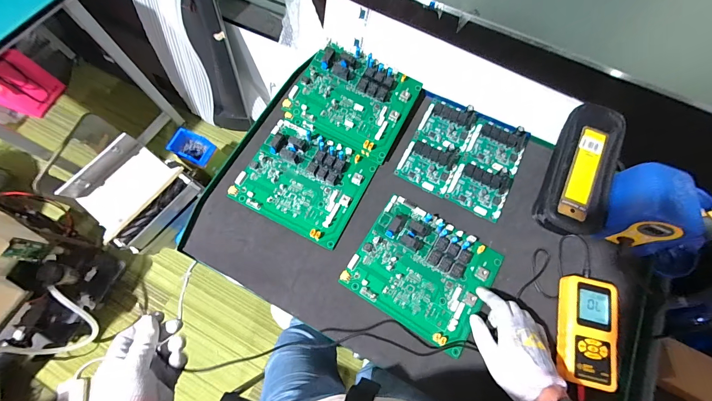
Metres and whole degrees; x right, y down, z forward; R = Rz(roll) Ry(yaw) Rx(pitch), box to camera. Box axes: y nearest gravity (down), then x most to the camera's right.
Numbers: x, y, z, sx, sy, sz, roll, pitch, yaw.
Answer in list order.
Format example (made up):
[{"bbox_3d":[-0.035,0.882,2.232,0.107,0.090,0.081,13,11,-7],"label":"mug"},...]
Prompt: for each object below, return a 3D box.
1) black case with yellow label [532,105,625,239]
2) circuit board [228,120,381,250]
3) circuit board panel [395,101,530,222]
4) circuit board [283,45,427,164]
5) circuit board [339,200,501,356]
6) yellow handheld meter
[{"bbox_3d":[0.368,-0.052,0.509,0.101,0.045,0.226,22,72,9],"label":"black case with yellow label"},{"bbox_3d":[-0.088,-0.041,0.527,0.204,0.030,0.174,26,72,10],"label":"circuit board"},{"bbox_3d":[0.192,-0.083,0.547,0.186,0.021,0.182,27,73,10],"label":"circuit board panel"},{"bbox_3d":[-0.003,-0.185,0.564,0.202,0.030,0.171,27,82,1],"label":"circuit board"},{"bbox_3d":[0.105,0.102,0.476,0.197,0.023,0.173,31,73,12],"label":"circuit board"},{"bbox_3d":[0.330,0.181,0.437,0.072,0.023,0.144,11,70,5],"label":"yellow handheld meter"}]

